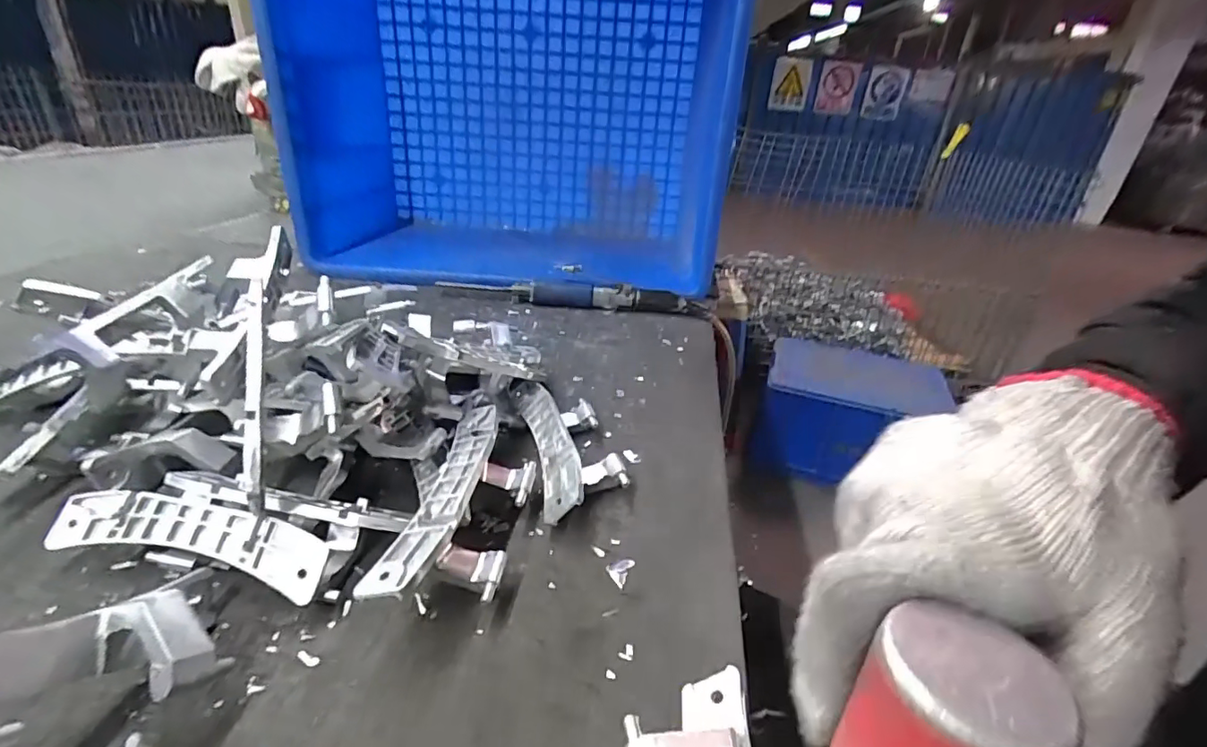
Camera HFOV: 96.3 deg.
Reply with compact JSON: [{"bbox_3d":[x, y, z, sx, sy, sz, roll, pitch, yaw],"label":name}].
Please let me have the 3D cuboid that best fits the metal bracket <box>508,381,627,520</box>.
[{"bbox_3d":[-0.026,0.053,0.403,0.061,0.036,0.147,-4,28,-17],"label":"metal bracket"}]

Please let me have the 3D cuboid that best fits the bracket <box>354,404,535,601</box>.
[{"bbox_3d":[-0.080,0.082,0.323,0.057,0.052,0.150,8,27,4],"label":"bracket"}]

